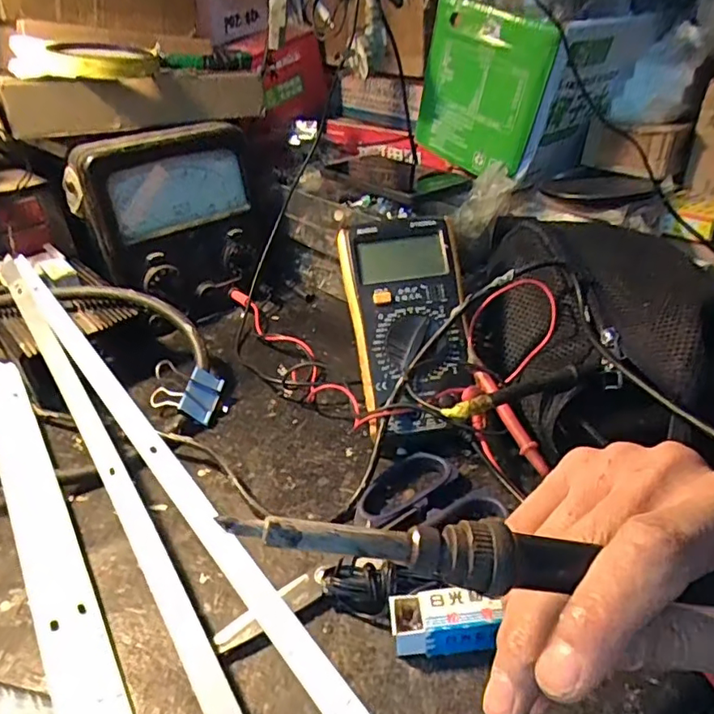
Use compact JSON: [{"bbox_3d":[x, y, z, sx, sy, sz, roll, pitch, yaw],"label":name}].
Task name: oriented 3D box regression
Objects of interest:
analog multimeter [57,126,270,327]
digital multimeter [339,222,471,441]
[{"bbox_3d":[-0.173,-0.128,0.565,0.172,0.179,0.076,-27,38,-33],"label":"analog multimeter"},{"bbox_3d":[0.037,-0.028,0.397,0.081,0.025,0.156,-8,71,-1],"label":"digital multimeter"}]

